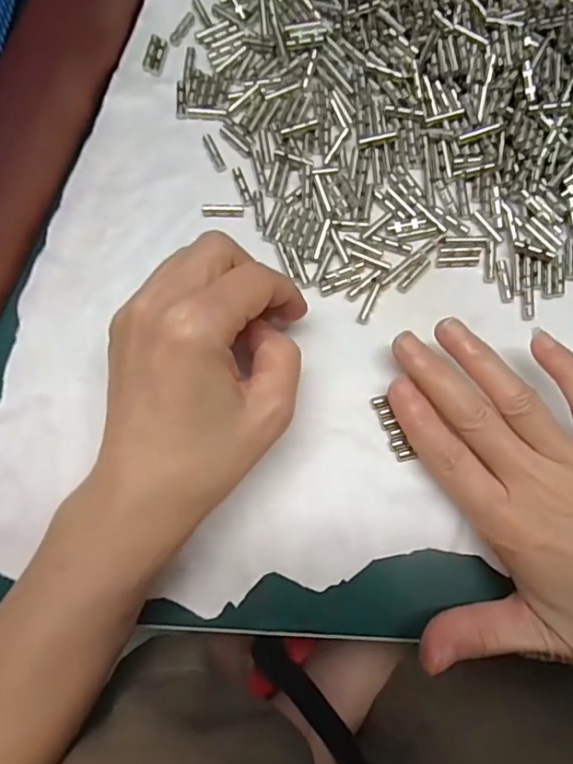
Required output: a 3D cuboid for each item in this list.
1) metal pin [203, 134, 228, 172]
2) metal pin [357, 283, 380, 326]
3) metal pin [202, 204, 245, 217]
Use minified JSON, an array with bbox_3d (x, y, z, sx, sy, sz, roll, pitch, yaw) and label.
[{"bbox_3d":[-0.037,-0.116,0.259,0.005,0.004,0.022,-24,80,-5],"label":"metal pin"},{"bbox_3d":[0.039,-0.037,0.241,0.005,0.004,0.021,24,79,4],"label":"metal pin"},{"bbox_3d":[-0.031,-0.084,0.252,0.020,0.004,0.005,-4,79,-2],"label":"metal pin"}]

